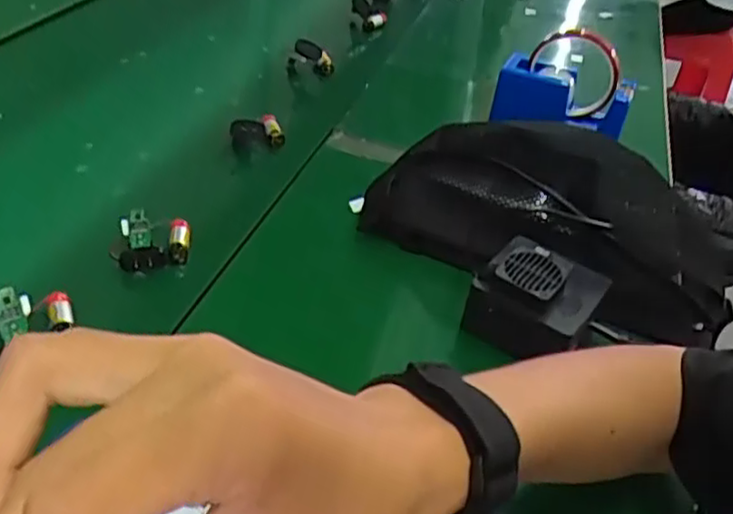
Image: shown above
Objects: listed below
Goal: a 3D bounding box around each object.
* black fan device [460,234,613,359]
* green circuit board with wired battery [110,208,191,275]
[{"bbox_3d":[0.118,0.030,0.473,0.075,0.052,0.079,28,44,21],"label":"black fan device"},{"bbox_3d":[-0.164,-0.012,0.516,0.056,0.026,0.045,0,41,-11],"label":"green circuit board with wired battery"}]

